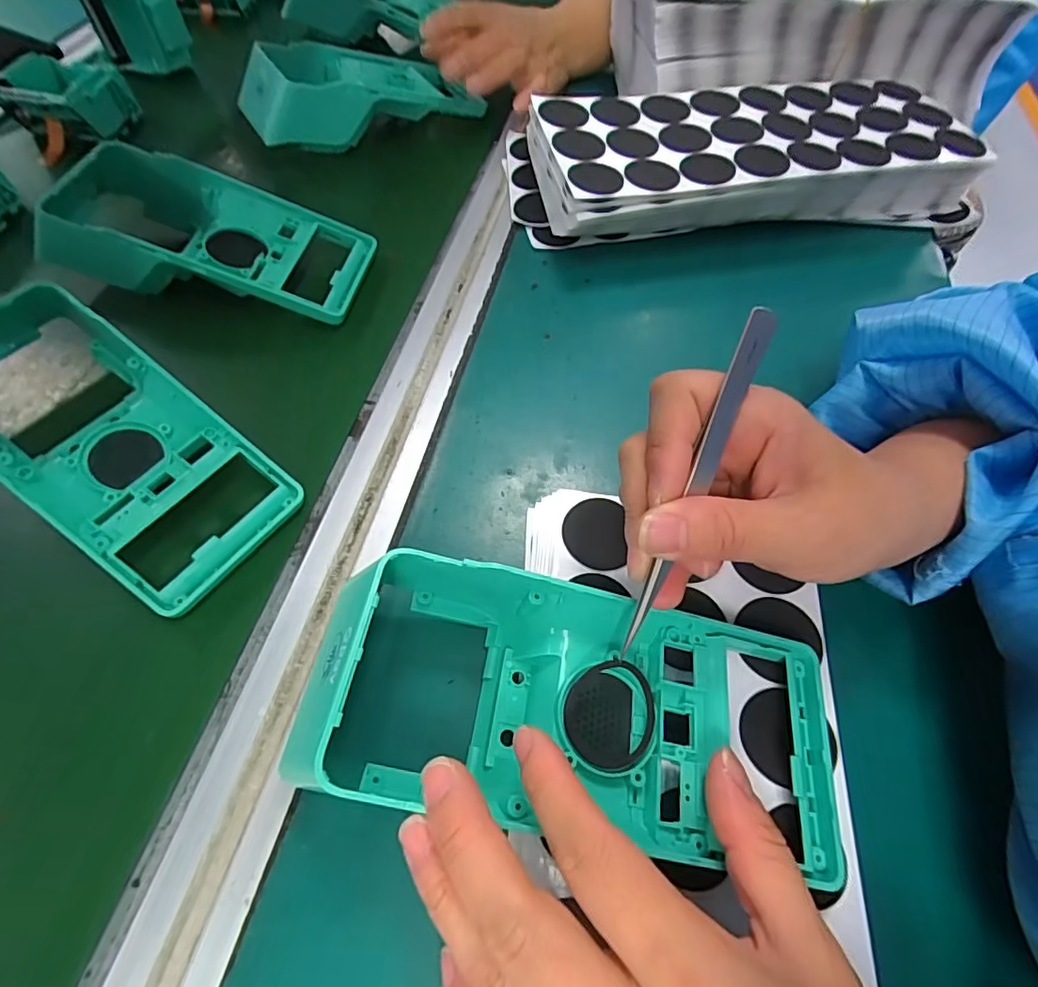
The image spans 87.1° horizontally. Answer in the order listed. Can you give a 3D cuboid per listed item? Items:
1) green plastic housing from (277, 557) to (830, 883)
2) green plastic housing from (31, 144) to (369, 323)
[{"bbox_3d":[0.022,0.077,0.202,0.185,0.051,0.089,12,59,-2],"label":"green plastic housing"},{"bbox_3d":[-0.193,-0.157,0.336,0.190,0.051,0.096,6,59,2],"label":"green plastic housing"}]

